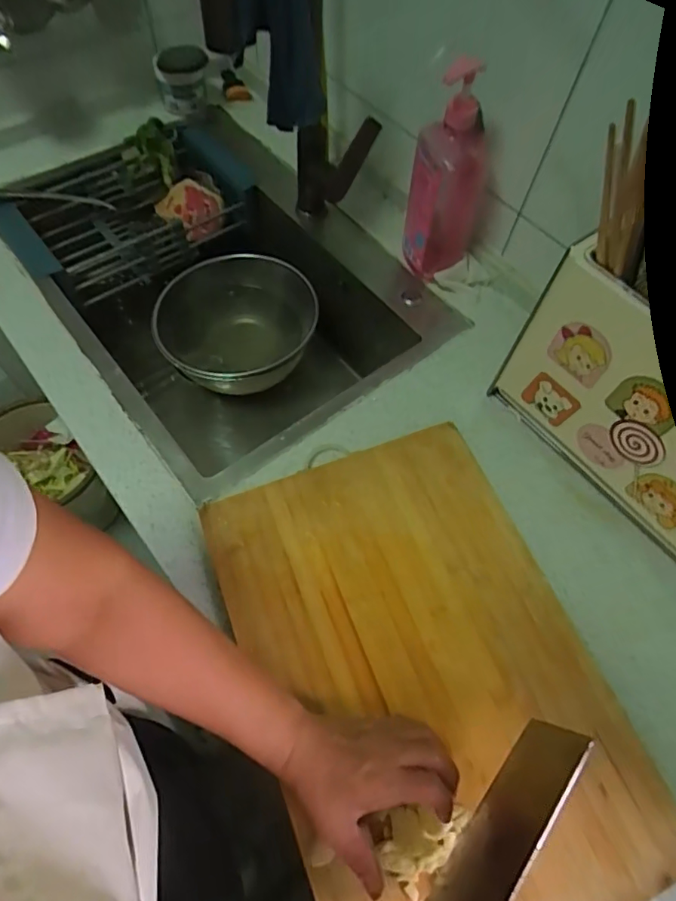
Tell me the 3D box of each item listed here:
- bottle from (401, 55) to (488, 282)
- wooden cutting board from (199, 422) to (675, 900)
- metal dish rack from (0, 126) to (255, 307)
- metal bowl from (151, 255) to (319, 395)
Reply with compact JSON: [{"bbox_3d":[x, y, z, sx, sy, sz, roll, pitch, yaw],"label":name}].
[{"bbox_3d":[0.140,-0.338,0.654,0.101,0.266,0.066,11,62,3],"label":"bottle"},{"bbox_3d":[0.079,0.204,0.490,0.309,0.033,0.452,-19,65,-13],"label":"wooden cutting board"},{"bbox_3d":[-0.335,-0.402,0.853,0.404,0.100,0.221,-35,69,-19],"label":"metal dish rack"},{"bbox_3d":[-0.165,-0.198,0.853,0.250,0.131,0.255,1,62,-2],"label":"metal bowl"}]

